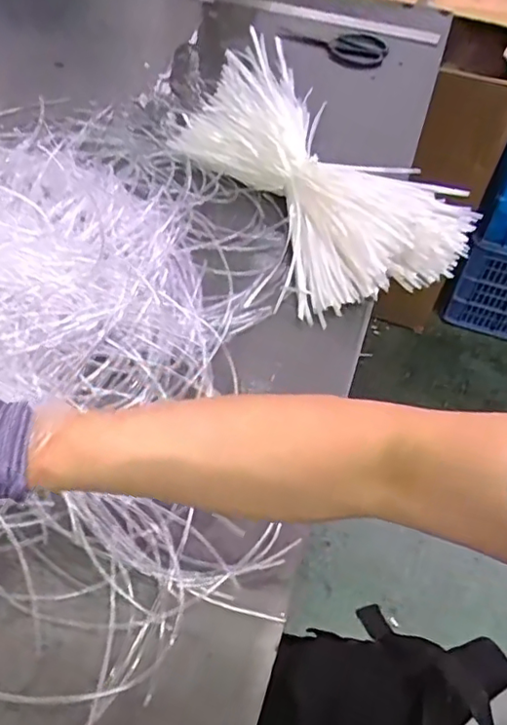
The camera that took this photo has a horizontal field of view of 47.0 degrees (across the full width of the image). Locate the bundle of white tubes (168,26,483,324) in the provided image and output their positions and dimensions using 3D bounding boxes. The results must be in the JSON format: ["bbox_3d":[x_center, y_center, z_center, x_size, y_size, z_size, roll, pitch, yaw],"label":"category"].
[{"bbox_3d":[0.066,-0.242,0.765,0.259,0.117,0.403,-36,64,-23],"label":"bundle of white tubes"}]

